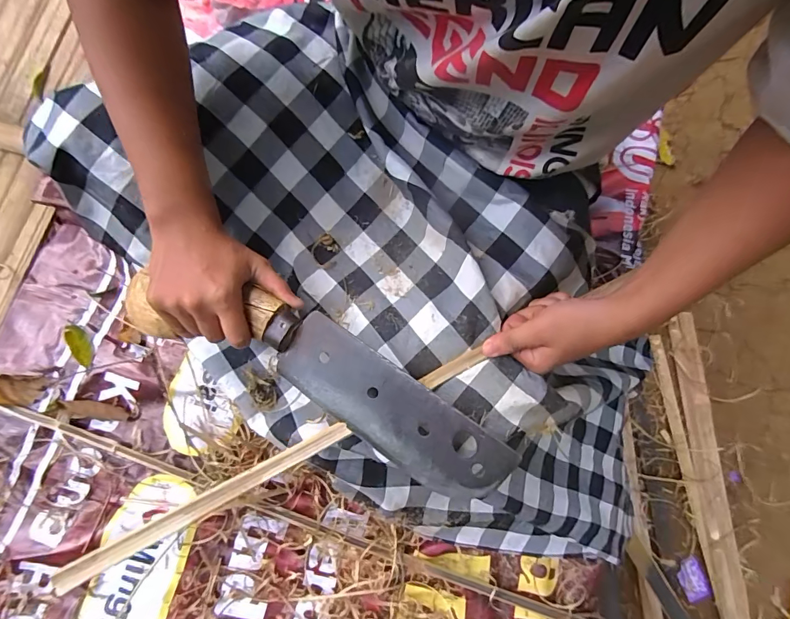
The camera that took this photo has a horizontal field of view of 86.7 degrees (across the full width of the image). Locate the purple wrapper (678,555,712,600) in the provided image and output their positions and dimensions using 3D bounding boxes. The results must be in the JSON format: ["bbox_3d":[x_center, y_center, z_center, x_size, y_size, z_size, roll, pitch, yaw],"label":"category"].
[{"bbox_3d":[0.658,0.597,0.928,0.055,0.022,0.077,-20,79,-6],"label":"purple wrapper"}]

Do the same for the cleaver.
[{"bbox_3d":[-0.073,0.052,0.365,0.361,0.027,0.084,29,78,8],"label":"cleaver"}]

